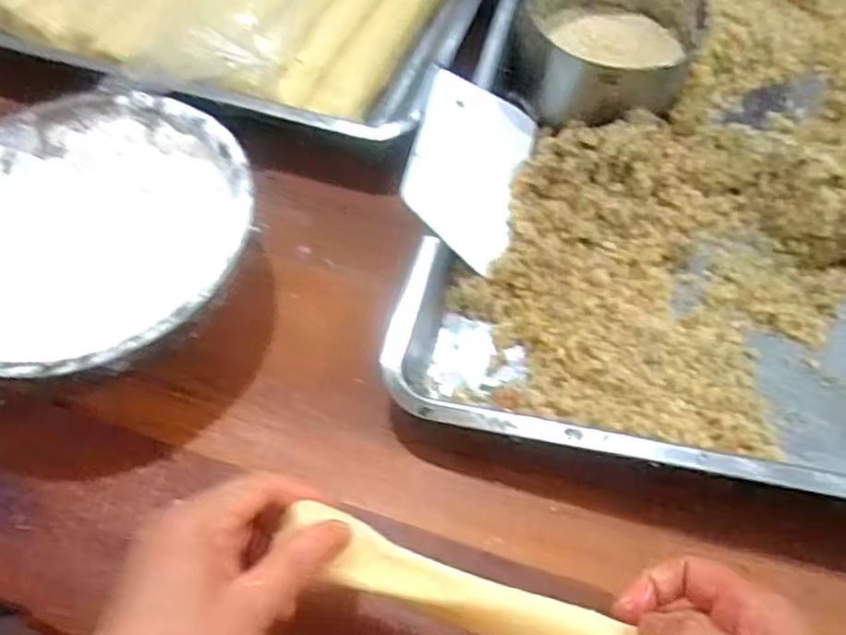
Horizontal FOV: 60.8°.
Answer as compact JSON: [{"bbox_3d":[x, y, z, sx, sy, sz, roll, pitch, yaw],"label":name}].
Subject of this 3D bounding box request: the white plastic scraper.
[{"bbox_3d":[0.034,-0.112,0.521,0.096,0.004,0.139,31,62,-30],"label":"white plastic scraper"}]

